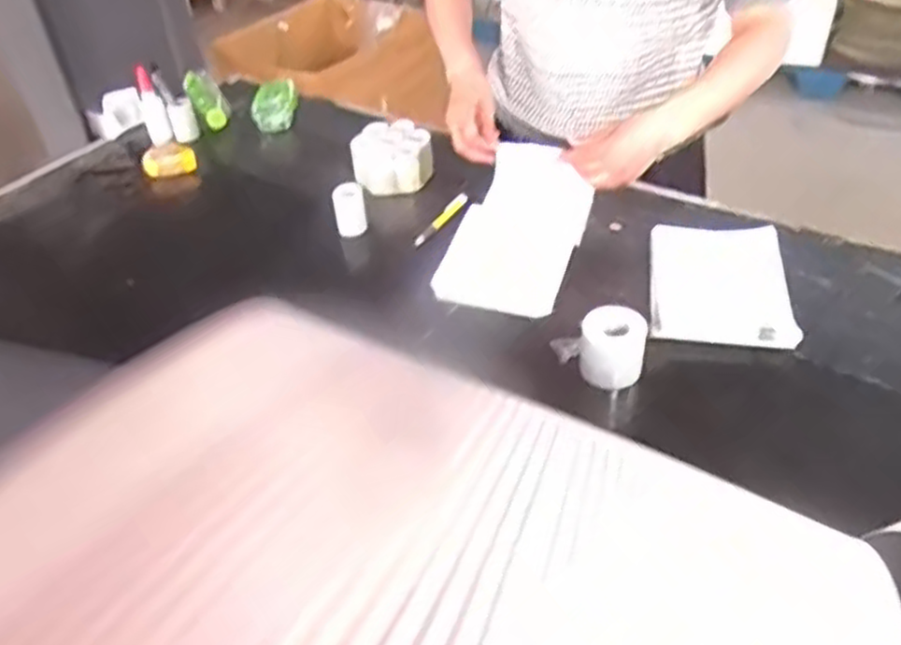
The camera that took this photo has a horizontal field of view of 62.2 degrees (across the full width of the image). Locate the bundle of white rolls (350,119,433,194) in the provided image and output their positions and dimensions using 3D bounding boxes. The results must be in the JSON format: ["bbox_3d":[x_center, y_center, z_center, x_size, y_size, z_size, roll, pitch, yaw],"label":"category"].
[{"bbox_3d":[-0.089,-0.253,1.145,0.123,0.088,0.107,-6,42,-3],"label":"bundle of white rolls"}]

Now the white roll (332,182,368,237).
[{"bbox_3d":[-0.140,-0.155,1.051,0.044,0.077,0.032,-9,42,-7],"label":"white roll"}]

